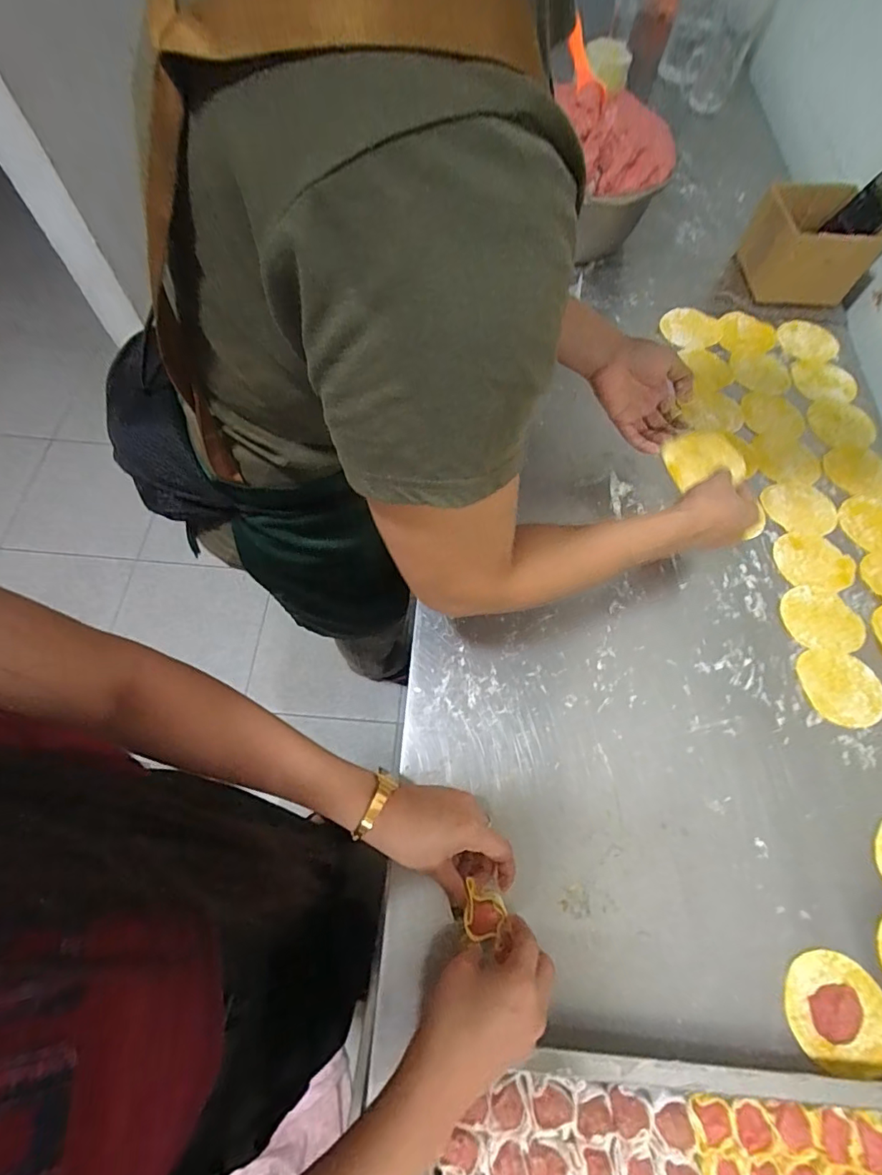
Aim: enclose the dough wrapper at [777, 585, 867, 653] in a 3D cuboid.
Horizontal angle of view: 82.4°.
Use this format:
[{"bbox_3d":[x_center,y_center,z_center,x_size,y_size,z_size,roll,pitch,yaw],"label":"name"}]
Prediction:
[{"bbox_3d":[0.422,0.034,0.557,0.087,0.004,0.074,10,65,3],"label":"dough wrapper"}]

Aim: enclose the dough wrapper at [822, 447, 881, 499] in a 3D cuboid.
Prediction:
[{"bbox_3d":[0.535,-0.148,0.645,0.087,0.006,0.087,1,65,-2],"label":"dough wrapper"}]

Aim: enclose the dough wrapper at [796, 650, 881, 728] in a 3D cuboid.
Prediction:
[{"bbox_3d":[0.418,0.105,0.524,0.084,0.004,0.075,5,64,1],"label":"dough wrapper"}]

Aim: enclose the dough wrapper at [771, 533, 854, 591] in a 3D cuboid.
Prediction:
[{"bbox_3d":[0.436,-0.032,0.587,0.088,0.004,0.069,10,65,3],"label":"dough wrapper"}]

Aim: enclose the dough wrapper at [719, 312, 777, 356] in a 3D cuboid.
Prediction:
[{"bbox_3d":[0.447,-0.367,0.732,0.082,0.004,0.082,1,68,-2],"label":"dough wrapper"}]

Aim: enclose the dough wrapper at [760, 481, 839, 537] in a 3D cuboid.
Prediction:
[{"bbox_3d":[0.439,-0.098,0.619,0.091,0.006,0.073,7,65,1],"label":"dough wrapper"}]

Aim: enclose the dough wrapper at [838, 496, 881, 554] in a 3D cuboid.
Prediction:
[{"bbox_3d":[0.524,-0.076,0.607,0.078,0.007,0.076,1,65,-2],"label":"dough wrapper"}]

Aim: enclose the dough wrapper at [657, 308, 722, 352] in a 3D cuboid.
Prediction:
[{"bbox_3d":[0.365,-0.377,0.735,0.086,0.006,0.077,-32,73,-14],"label":"dough wrapper"}]

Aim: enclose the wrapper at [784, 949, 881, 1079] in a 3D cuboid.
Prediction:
[{"bbox_3d":[0.329,0.344,0.407,0.085,0.022,0.079,1,65,-2],"label":"wrapper"}]

